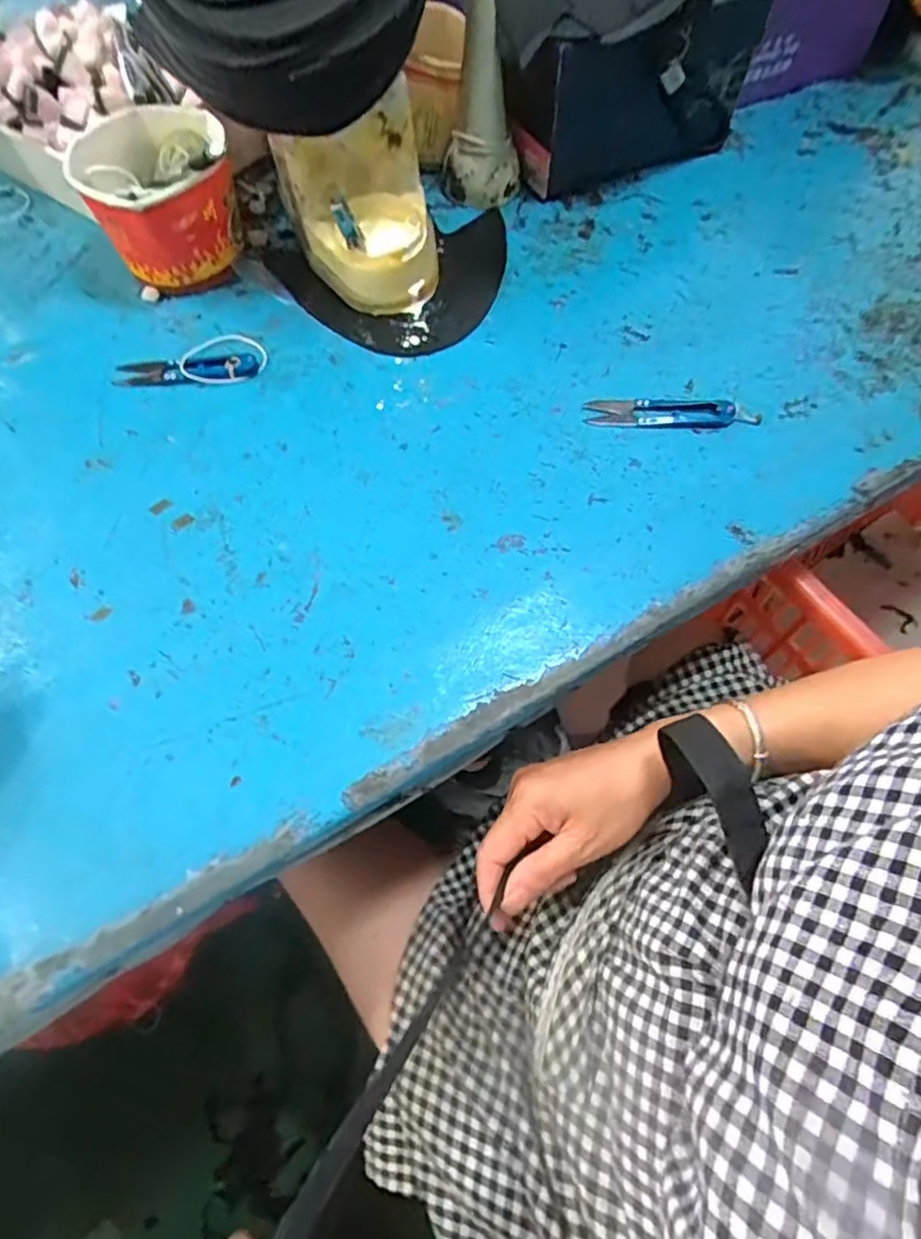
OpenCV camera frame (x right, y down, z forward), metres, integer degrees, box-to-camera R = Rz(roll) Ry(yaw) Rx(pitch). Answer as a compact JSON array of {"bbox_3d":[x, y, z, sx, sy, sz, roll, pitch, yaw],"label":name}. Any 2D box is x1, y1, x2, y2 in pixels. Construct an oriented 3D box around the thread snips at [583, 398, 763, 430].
[{"bbox_3d":[0.153,-0.150,0.472,0.122,0.005,0.025,1,64,1],"label":"thread snips"}]

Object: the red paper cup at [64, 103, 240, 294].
[{"bbox_3d":[-0.232,-0.332,0.519,0.112,0.082,0.128,-14,64,-6],"label":"red paper cup"}]

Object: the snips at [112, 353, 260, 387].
[{"bbox_3d":[-0.206,-0.187,0.491,0.106,0.006,0.024,-2,64,0],"label":"snips"}]

